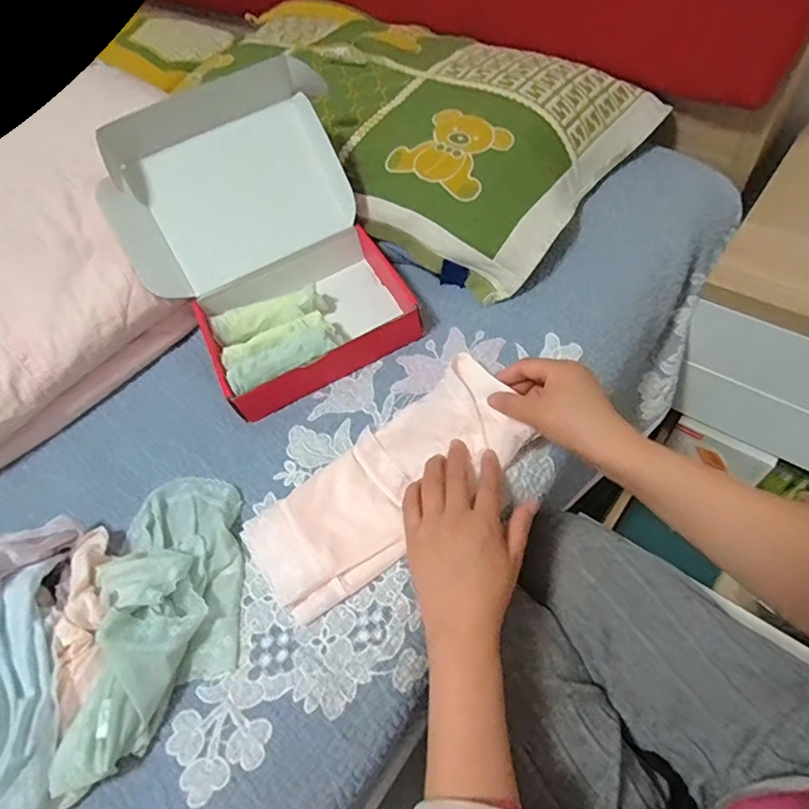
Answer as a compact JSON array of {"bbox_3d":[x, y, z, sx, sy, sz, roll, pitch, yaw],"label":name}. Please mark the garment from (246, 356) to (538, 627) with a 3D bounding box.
[{"bbox_3d":[-0.009,0.065,0.442,0.254,0.025,0.105,-41,65,-16],"label":"garment"}]

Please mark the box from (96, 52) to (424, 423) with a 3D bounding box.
[{"bbox_3d":[-0.136,-0.163,0.511,0.237,0.172,0.268,-31,59,-15],"label":"box"}]

